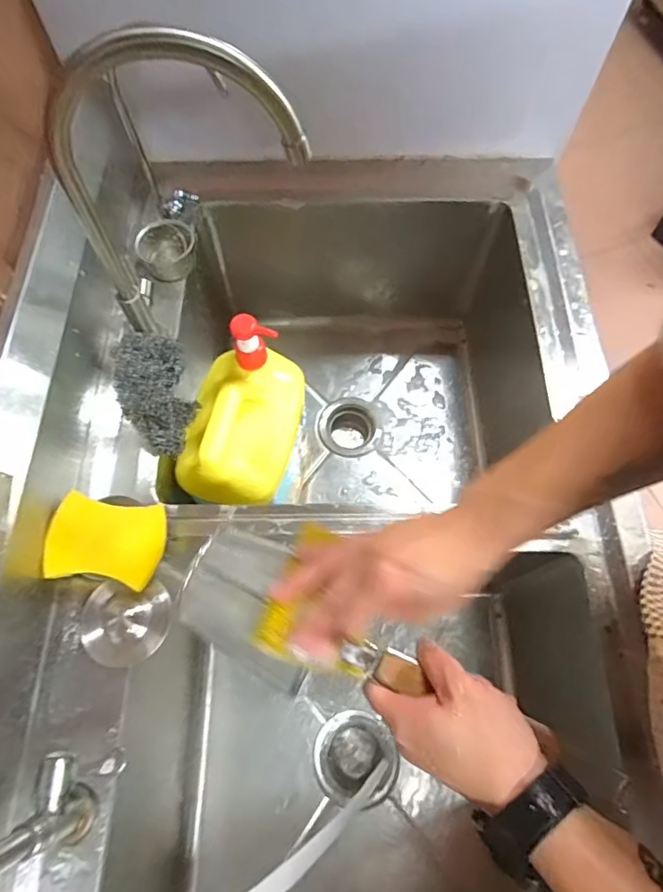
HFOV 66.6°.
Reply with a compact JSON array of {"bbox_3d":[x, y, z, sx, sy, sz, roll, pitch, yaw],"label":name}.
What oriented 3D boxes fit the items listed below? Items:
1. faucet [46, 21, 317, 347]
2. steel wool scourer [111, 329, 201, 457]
[{"bbox_3d":[-0.137,-0.226,0.487,0.224,0.305,0.048,-8,67,-5],"label":"faucet"},{"bbox_3d":[-0.201,-0.063,0.574,0.078,0.036,0.143,-21,69,-10],"label":"steel wool scourer"}]

